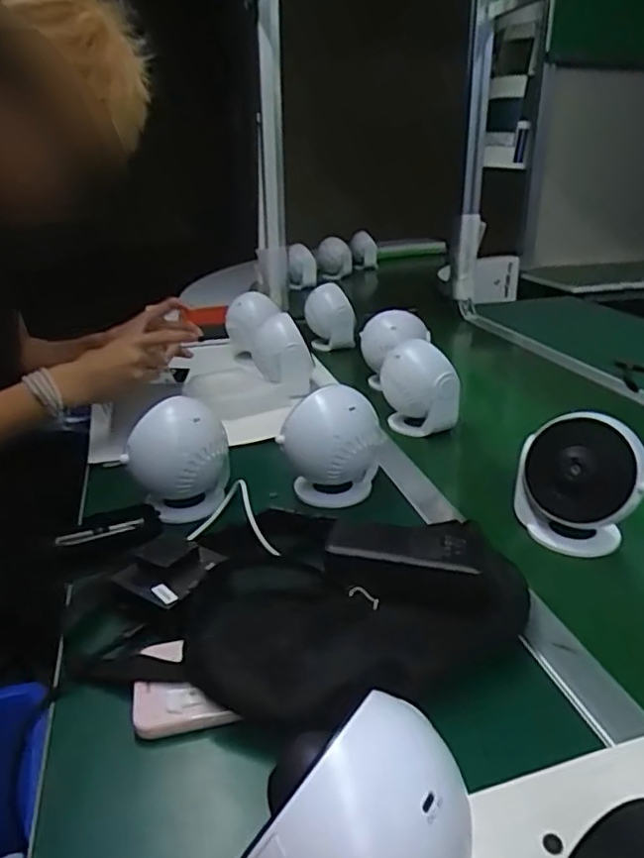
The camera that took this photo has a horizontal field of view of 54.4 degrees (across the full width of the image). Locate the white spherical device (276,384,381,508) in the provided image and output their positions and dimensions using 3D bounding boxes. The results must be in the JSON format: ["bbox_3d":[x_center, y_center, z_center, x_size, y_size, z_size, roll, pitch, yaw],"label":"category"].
[{"bbox_3d":[0.010,0.019,0.680,0.104,0.127,0.084,-1,25,5],"label":"white spherical device"}]

